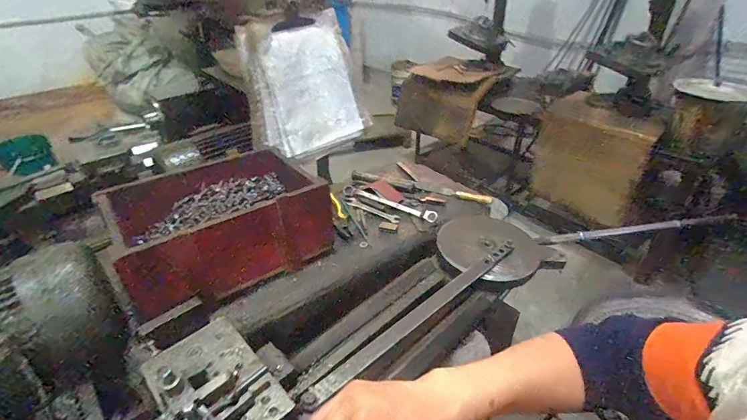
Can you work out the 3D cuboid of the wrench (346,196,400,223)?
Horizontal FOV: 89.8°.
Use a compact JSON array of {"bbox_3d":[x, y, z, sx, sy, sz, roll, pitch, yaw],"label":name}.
[{"bbox_3d":[-0.005,-0.004,0.898,0.153,0.007,0.029,19,40,28],"label":"wrench"}]

